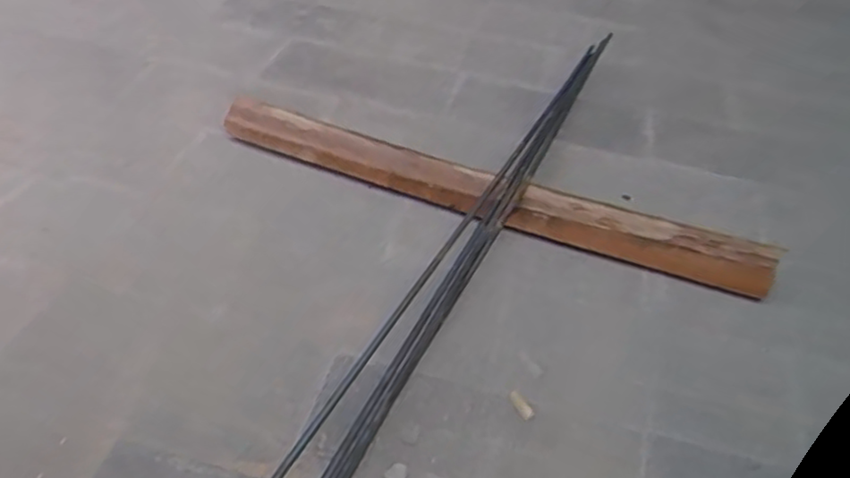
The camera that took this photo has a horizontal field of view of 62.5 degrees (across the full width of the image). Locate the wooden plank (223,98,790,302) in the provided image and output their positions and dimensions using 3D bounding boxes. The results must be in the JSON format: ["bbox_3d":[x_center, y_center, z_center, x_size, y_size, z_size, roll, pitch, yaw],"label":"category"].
[{"bbox_3d":[0.064,-0.063,0.879,0.713,0.055,0.053,17,43,12],"label":"wooden plank"}]

